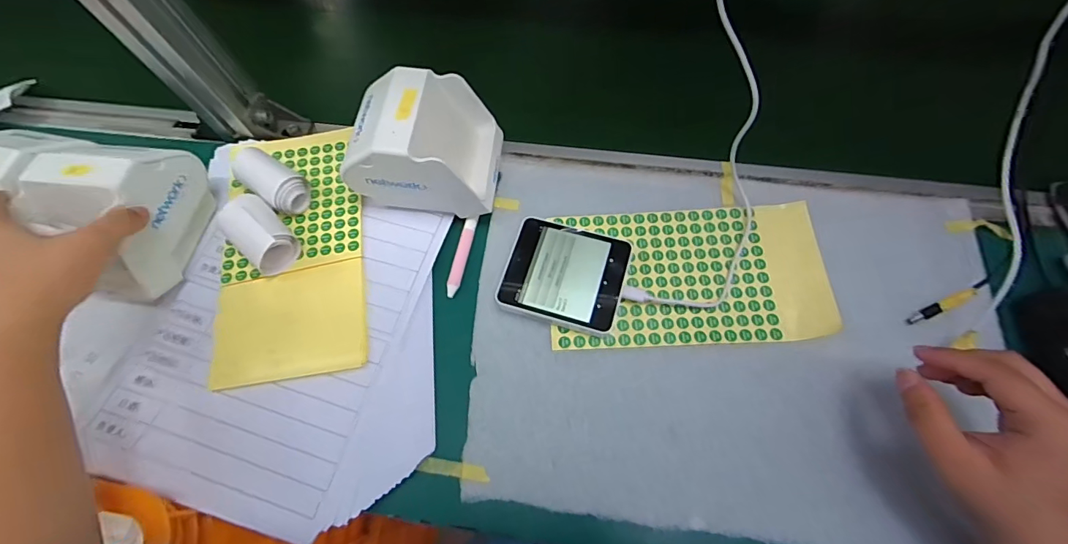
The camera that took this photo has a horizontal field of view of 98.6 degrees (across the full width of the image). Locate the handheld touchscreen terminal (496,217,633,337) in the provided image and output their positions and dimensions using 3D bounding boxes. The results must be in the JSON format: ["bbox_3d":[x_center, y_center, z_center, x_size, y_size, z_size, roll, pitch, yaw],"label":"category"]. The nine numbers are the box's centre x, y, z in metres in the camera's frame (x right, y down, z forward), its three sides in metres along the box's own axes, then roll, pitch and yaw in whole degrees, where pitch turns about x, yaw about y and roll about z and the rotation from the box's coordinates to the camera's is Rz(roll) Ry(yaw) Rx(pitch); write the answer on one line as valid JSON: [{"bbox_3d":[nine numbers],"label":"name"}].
[{"bbox_3d":[0.026,0.003,0.383,0.096,0.019,0.082,16,70,8],"label":"handheld touchscreen terminal"}]

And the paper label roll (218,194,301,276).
[{"bbox_3d":[-0.230,-0.031,0.391,0.038,0.042,0.062,-41,73,-13],"label":"paper label roll"}]

